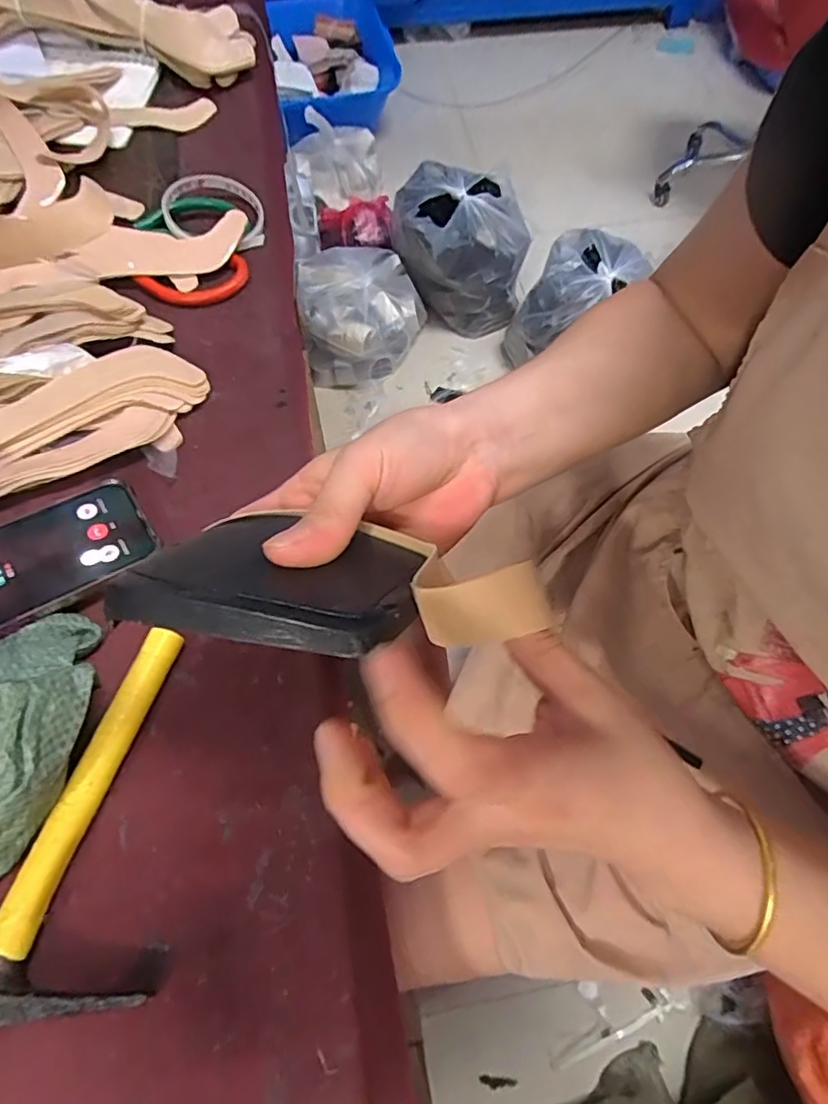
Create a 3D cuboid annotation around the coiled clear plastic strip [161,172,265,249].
[{"bbox_3d":[-0.176,-0.302,0.505,0.082,0.021,0.081,-6,66,-4],"label":"coiled clear plastic strip"}]

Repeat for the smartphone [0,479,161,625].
[{"bbox_3d":[-0.242,0.006,0.358,0.145,0.007,0.070,-31,66,-23],"label":"smartphone"}]

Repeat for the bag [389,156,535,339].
[{"bbox_3d":[0.099,-0.678,1.303,0.287,0.257,0.252,-2,66,-2],"label":"bag"}]

